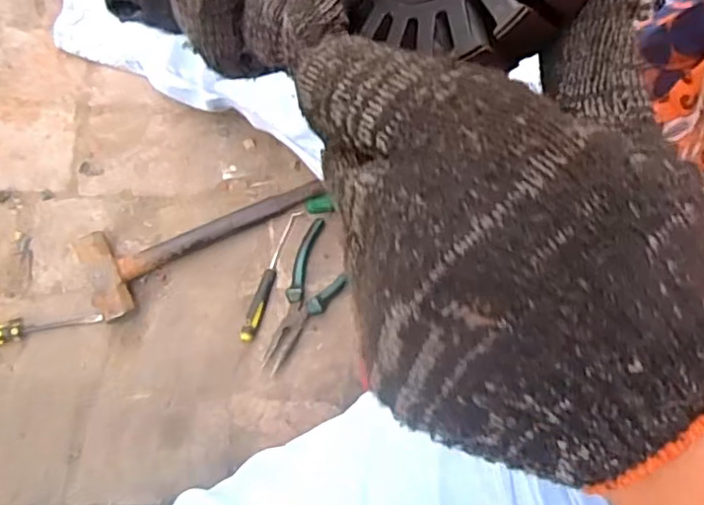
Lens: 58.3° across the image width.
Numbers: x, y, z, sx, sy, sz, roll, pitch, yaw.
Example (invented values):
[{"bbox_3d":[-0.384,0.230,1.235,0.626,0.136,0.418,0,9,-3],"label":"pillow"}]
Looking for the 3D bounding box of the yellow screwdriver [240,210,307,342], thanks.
[{"bbox_3d":[-0.093,0.024,0.733,0.017,0.018,0.166,20,74,3],"label":"yellow screwdriver"}]

